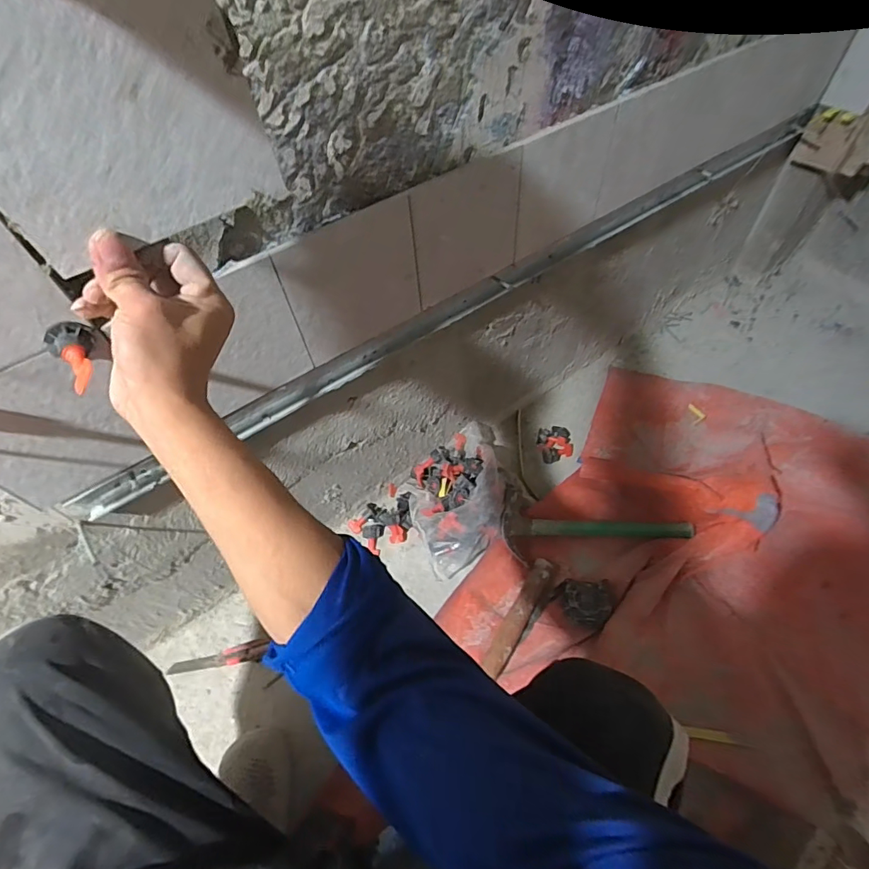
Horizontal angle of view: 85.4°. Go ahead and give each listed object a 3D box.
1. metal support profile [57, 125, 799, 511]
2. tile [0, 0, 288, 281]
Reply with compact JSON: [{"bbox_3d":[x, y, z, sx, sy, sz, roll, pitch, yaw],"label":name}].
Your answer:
[{"bbox_3d":[0.120,-0.221,0.654,1.211,0.061,0.021,-31,59,-16],"label":"metal support profile"},{"bbox_3d":[-0.171,-0.171,0.241,0.144,0.143,0.004,-30,57,-13],"label":"tile"}]

